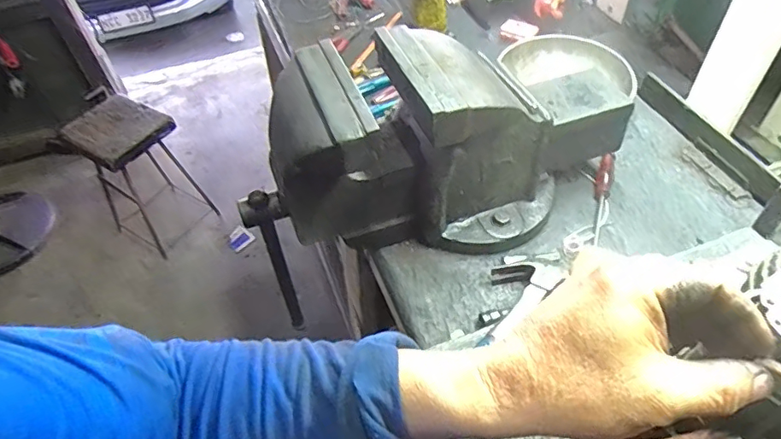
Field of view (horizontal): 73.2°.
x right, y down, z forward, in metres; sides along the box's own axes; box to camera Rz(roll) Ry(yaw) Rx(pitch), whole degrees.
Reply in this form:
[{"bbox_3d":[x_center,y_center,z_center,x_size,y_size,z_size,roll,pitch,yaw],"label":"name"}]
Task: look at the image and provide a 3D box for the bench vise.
[{"bbox_3d":[0.073,-0.111,0.733,0.555,0.253,0.233,-22,52,-15],"label":"bench vise"}]

